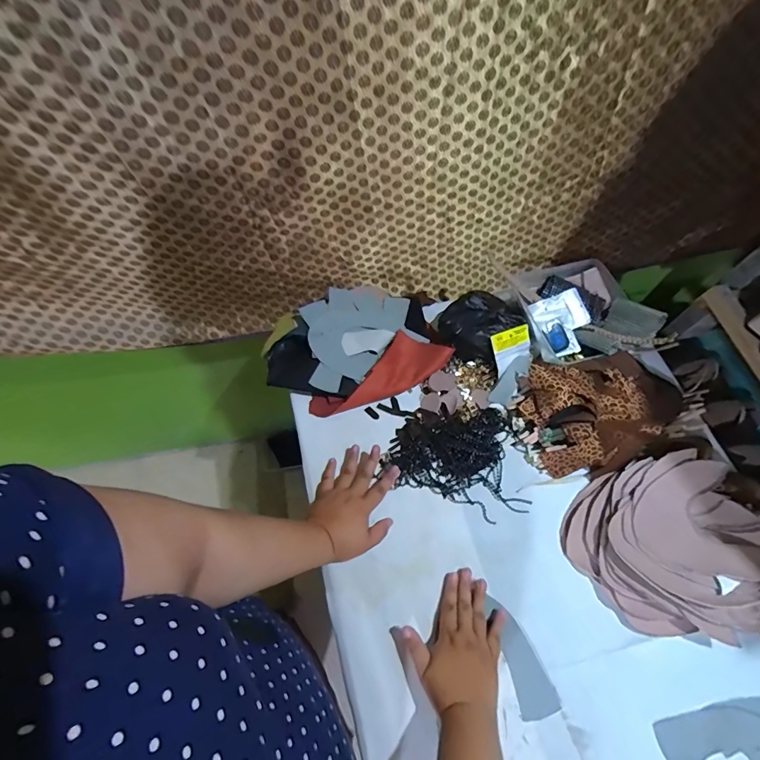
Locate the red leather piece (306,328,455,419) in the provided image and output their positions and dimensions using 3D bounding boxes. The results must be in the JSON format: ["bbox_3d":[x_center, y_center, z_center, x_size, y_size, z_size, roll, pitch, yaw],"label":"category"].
[{"bbox_3d":[-0.001,0.002,0.690,0.238,0.049,0.089,-35,69,-15],"label":"red leather piece"}]

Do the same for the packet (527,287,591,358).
[{"bbox_3d":[0.333,-0.102,0.725,0.097,0.020,0.108,-23,85,-4],"label":"packet"}]

